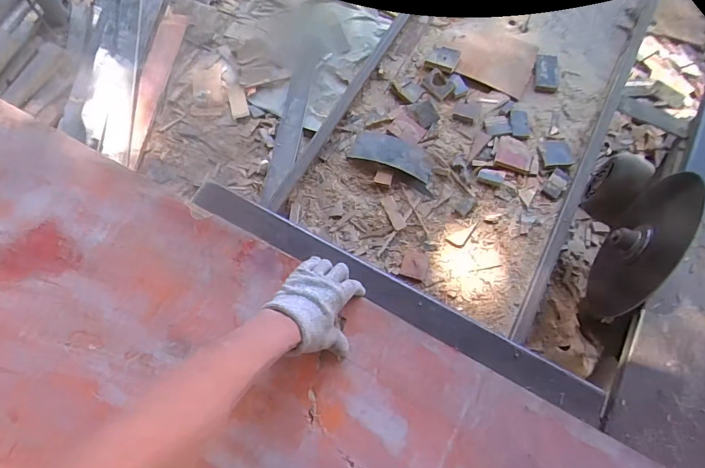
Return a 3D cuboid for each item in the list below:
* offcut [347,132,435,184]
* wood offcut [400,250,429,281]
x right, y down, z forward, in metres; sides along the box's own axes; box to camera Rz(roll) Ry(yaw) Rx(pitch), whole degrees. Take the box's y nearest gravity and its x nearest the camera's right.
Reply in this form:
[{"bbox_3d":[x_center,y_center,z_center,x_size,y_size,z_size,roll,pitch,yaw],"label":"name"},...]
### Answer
[{"bbox_3d":[0.079,-0.156,0.776,0.162,0.038,0.057,21,72,6],"label":"offcut"},{"bbox_3d":[0.110,0.055,0.727,0.044,0.004,0.047,17,72,5],"label":"wood offcut"}]

